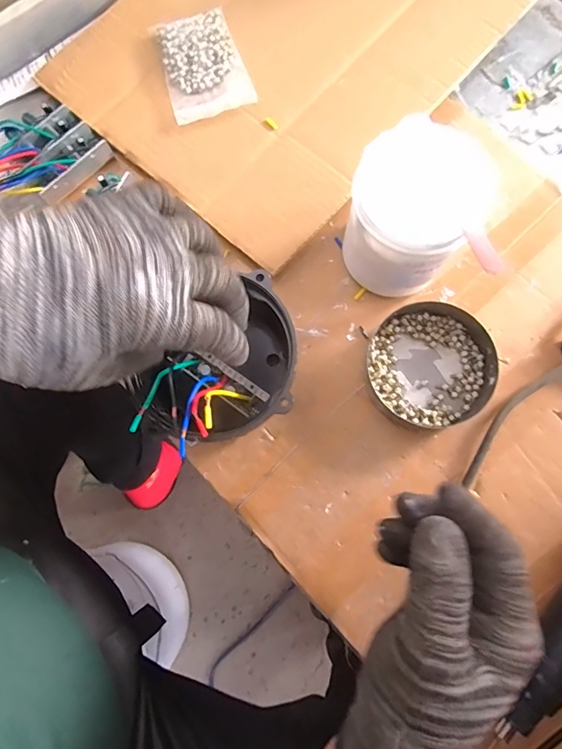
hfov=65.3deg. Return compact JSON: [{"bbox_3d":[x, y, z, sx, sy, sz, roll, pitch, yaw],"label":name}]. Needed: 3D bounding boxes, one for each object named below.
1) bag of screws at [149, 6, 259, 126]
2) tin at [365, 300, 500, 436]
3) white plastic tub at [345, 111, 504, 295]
[{"bbox_3d":[-0.079,-0.308,0.438,0.081,0.014,0.111,-21,79,-5],"label":"bag of screws"},{"bbox_3d":[0.127,-0.007,0.376,0.103,0.022,0.105,0,78,-1],"label":"tin"},{"bbox_3d":[0.100,-0.119,0.354,0.096,0.108,0.102,0,79,2],"label":"white plastic tub"}]

